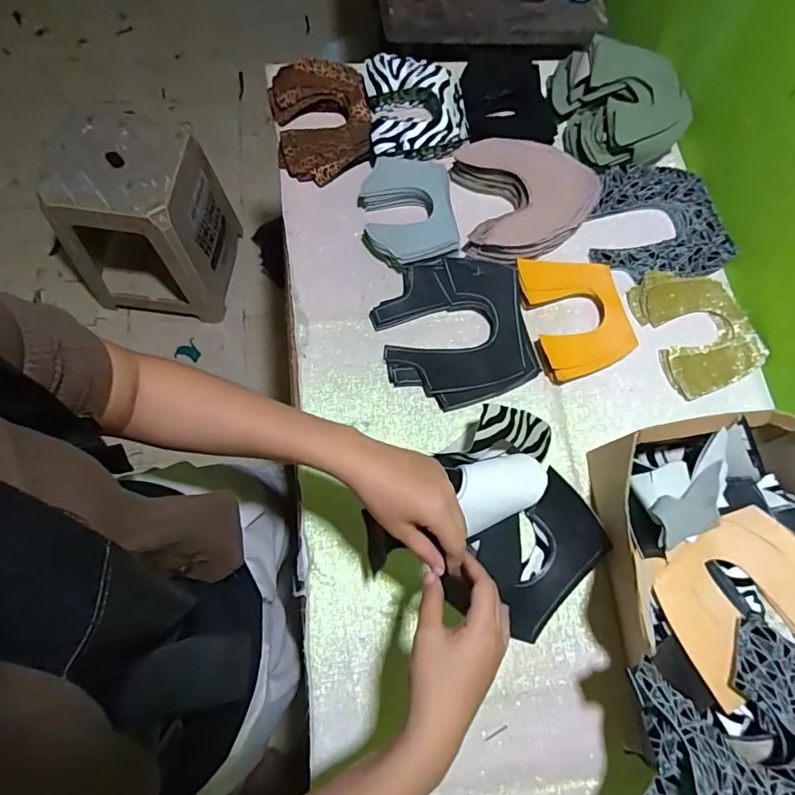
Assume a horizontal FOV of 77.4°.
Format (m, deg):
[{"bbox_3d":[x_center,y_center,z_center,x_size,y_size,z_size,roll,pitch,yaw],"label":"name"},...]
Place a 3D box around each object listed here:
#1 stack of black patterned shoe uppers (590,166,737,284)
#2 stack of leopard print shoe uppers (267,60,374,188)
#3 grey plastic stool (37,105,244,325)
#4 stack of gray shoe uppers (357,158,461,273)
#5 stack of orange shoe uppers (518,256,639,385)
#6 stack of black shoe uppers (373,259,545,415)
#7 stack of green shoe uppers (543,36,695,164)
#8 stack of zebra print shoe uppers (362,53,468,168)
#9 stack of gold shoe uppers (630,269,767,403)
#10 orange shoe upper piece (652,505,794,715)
[{"bbox_3d":[0.366,-0.246,0.698,0.184,0.021,0.172,-1,71,-1],"label":"stack of black patterned shoe uppers"},{"bbox_3d":[-0.109,-0.394,0.710,0.132,0.045,0.180,-10,72,-4],"label":"stack of leopard print shoe uppers"},{"bbox_3d":[-0.612,-0.442,1.265,0.327,0.389,0.297,3,72,-4],"label":"grey plastic stool"},{"bbox_3d":[0.013,-0.250,0.672,0.121,0.032,0.162,-9,71,-4],"label":"stack of gray shoe uppers"},{"bbox_3d":[0.232,-0.107,0.643,0.123,0.028,0.164,-10,72,-5],"label":"stack of orange shoe uppers"},{"bbox_3d":[0.072,-0.085,0.627,0.187,0.019,0.190,-15,72,-6],"label":"stack of black shoe uppers"},{"bbox_3d":[0.329,-0.431,0.722,0.175,0.077,0.186,-18,73,-9],"label":"stack of green shoe uppers"},{"bbox_3d":[0.028,-0.412,0.718,0.143,0.055,0.160,-5,72,-5],"label":"stack of zebra print shoe uppers"},{"bbox_3d":[0.398,-0.093,0.651,0.130,0.017,0.168,-15,72,-6],"label":"stack of gold shoe uppers"},{"bbox_3d":[0.335,0.195,0.481,0.165,0.031,0.119,-31,74,-11],"label":"orange shoe upper piece"}]

